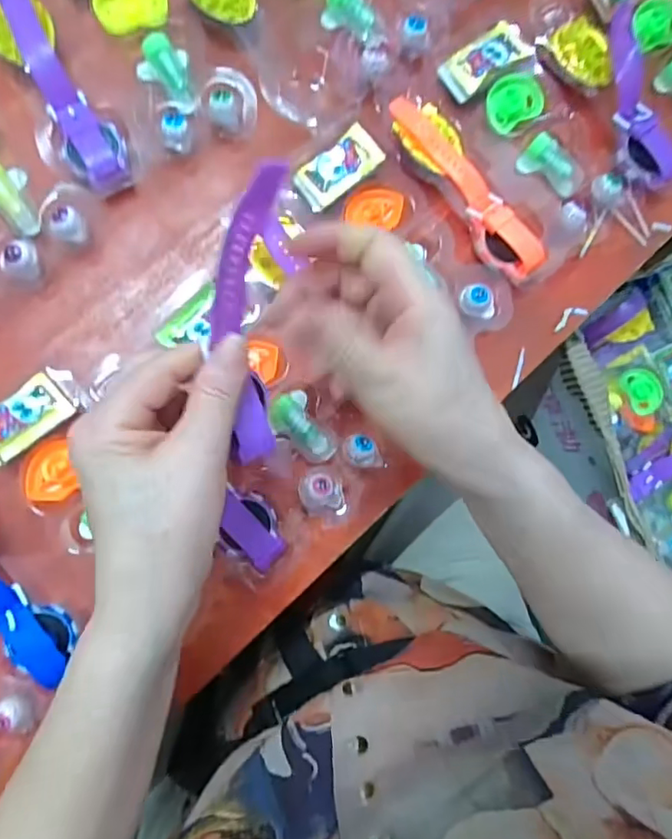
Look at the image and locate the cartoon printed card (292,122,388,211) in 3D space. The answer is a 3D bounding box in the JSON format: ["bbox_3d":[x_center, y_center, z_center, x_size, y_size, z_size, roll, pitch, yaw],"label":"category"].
[{"bbox_3d":[0.001,-0.171,0.369,0.061,0.010,0.032,-38,91,-9],"label":"cartoon printed card"}]

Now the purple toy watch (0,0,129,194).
[{"bbox_3d":[-0.176,-0.207,0.344,0.033,0.021,0.138,-34,91,-9],"label":"purple toy watch"}]

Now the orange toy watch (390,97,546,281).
[{"bbox_3d":[0.088,-0.158,0.377,0.031,0.016,0.144,-39,92,-9],"label":"orange toy watch"}]

